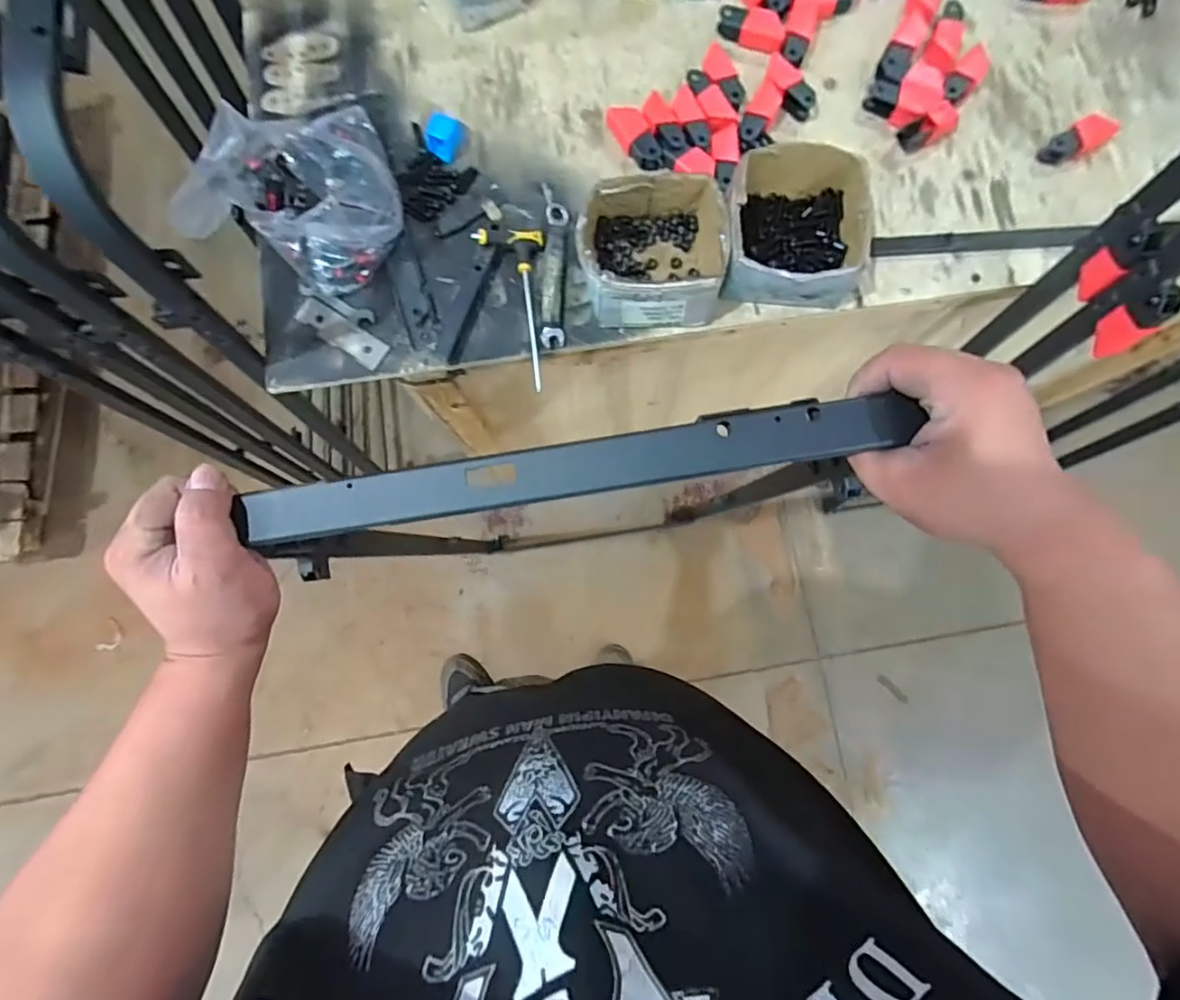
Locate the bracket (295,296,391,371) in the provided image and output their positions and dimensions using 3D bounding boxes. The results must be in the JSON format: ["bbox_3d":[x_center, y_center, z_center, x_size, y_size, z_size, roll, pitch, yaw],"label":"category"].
[{"bbox_3d":[-0.293,-0.196,0.690,0.117,0.007,0.034,33,82,6],"label":"bracket"}]

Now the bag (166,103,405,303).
[{"bbox_3d":[-0.324,-0.344,0.659,0.241,0.110,0.190,-41,82,-6],"label":"bag"}]

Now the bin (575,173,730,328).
[{"bbox_3d":[0.072,-0.281,0.667,0.164,0.085,0.151,-1,80,1],"label":"bin"}]

